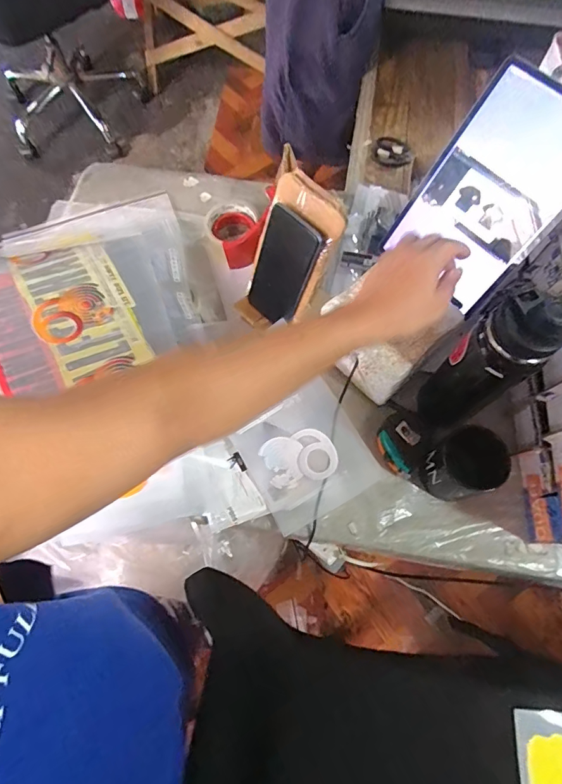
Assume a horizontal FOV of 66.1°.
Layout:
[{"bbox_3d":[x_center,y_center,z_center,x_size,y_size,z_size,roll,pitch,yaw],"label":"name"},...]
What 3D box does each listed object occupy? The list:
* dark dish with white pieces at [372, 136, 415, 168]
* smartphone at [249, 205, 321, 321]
[{"bbox_3d":[0.226,-0.486,0.869,0.080,0.017,0.080,0,70,-1],"label":"dark dish with white pieces"},{"bbox_3d":[0.001,-0.159,0.580,0.076,0.158,0.011,43,51,13],"label":"smartphone"}]

